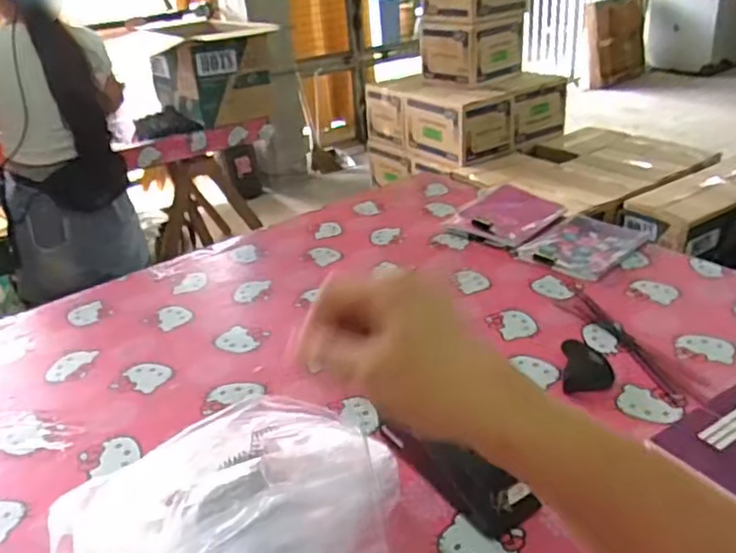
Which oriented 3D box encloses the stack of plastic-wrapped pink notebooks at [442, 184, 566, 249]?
[{"bbox_3d":[0.282,-0.127,1.323,0.167,0.030,0.212,32,48,33],"label":"stack of plastic-wrapped pink notebooks"}]

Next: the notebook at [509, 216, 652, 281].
[{"bbox_3d":[0.410,-0.061,1.220,0.226,0.014,0.165,-27,36,-35],"label":"notebook"}]

